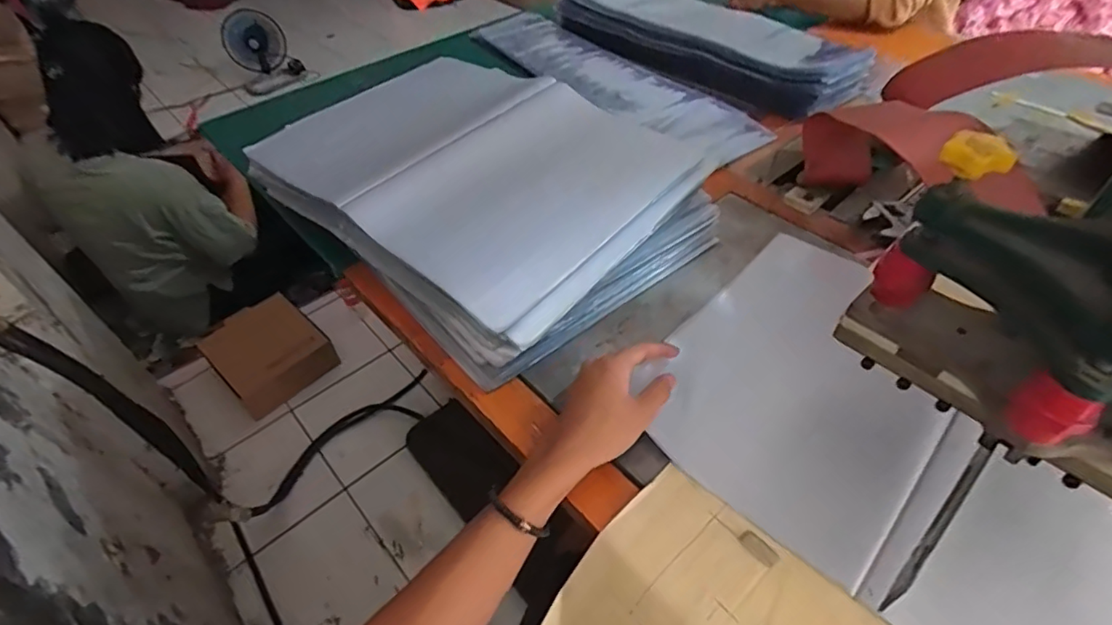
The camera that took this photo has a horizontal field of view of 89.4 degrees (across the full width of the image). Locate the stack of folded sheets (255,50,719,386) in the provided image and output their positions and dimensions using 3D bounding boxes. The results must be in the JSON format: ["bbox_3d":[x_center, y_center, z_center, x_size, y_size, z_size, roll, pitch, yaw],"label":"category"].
[{"bbox_3d":[-0.086,-0.155,0.671,0.456,0.107,0.338,35,57,30],"label":"stack of folded sheets"}]

